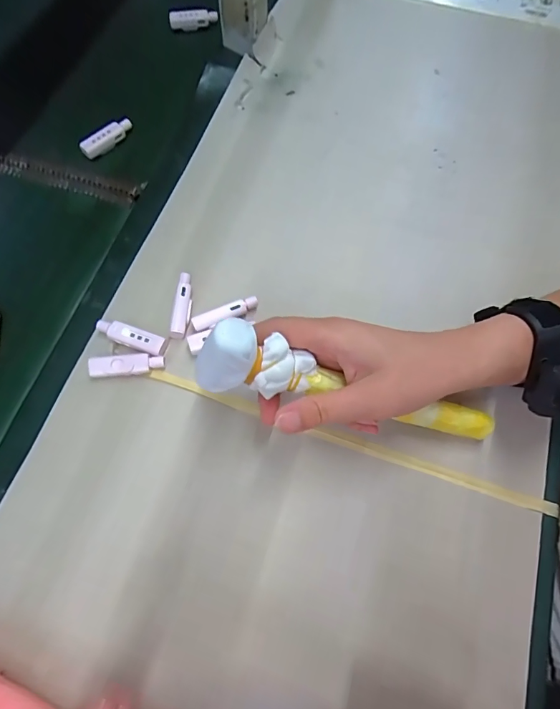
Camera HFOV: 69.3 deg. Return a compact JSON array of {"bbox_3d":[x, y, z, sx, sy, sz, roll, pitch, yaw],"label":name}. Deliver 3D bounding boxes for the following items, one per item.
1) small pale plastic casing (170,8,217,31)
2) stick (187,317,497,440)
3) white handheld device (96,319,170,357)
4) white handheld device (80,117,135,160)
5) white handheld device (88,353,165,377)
[{"bbox_3d":[-0.104,-0.404,0.487,0.056,0.017,0.017,-8,68,-5],"label":"small pale plastic casing"},{"bbox_3d":[0.052,0.027,0.268,0.214,0.026,0.037,17,66,-19],"label":"stick"},{"bbox_3d":[-0.120,-0.013,0.329,0.058,0.013,0.016,18,68,6],"label":"white handheld device"},{"bbox_3d":[-0.178,-0.222,0.417,0.057,0.012,0.016,-42,75,-17],"label":"white handheld device"},{"bbox_3d":[-0.120,0.009,0.320,0.056,0.014,0.015,-6,68,-4],"label":"white handheld device"}]

